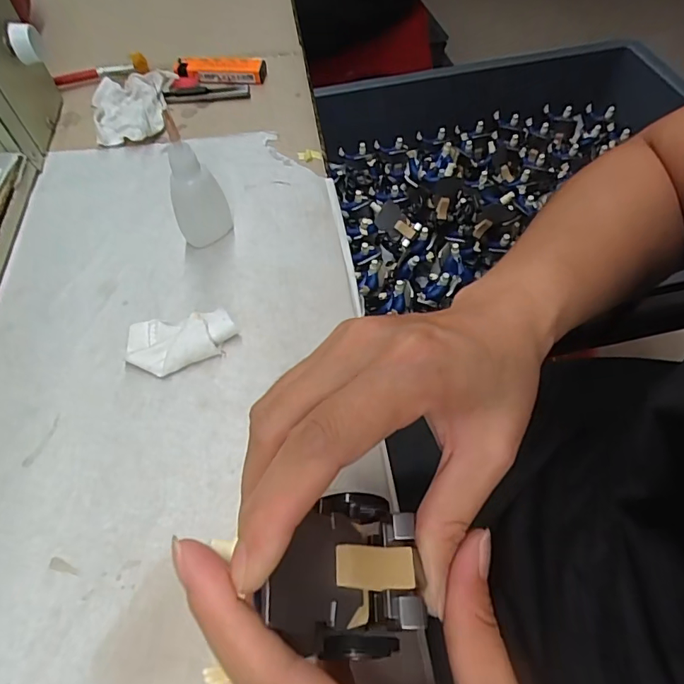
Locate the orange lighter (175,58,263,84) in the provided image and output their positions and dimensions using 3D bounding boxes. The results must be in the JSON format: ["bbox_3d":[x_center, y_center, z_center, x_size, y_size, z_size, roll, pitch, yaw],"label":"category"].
[{"bbox_3d":[-0.110,-0.242,0.429,0.082,0.017,0.018,4,57,5],"label":"orange lighter"}]

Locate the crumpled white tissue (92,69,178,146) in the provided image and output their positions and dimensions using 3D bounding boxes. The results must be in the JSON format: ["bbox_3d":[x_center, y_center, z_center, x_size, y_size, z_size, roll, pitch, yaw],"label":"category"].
[{"bbox_3d":[-0.169,-0.193,0.396,0.066,0.021,0.066,-16,57,-8],"label":"crumpled white tissue"}]

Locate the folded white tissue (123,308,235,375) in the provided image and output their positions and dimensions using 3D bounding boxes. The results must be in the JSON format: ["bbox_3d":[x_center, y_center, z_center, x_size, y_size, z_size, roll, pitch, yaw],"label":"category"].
[{"bbox_3d":[-0.093,-0.004,0.275,0.061,0.011,0.040,-17,58,-8],"label":"folded white tissue"}]

